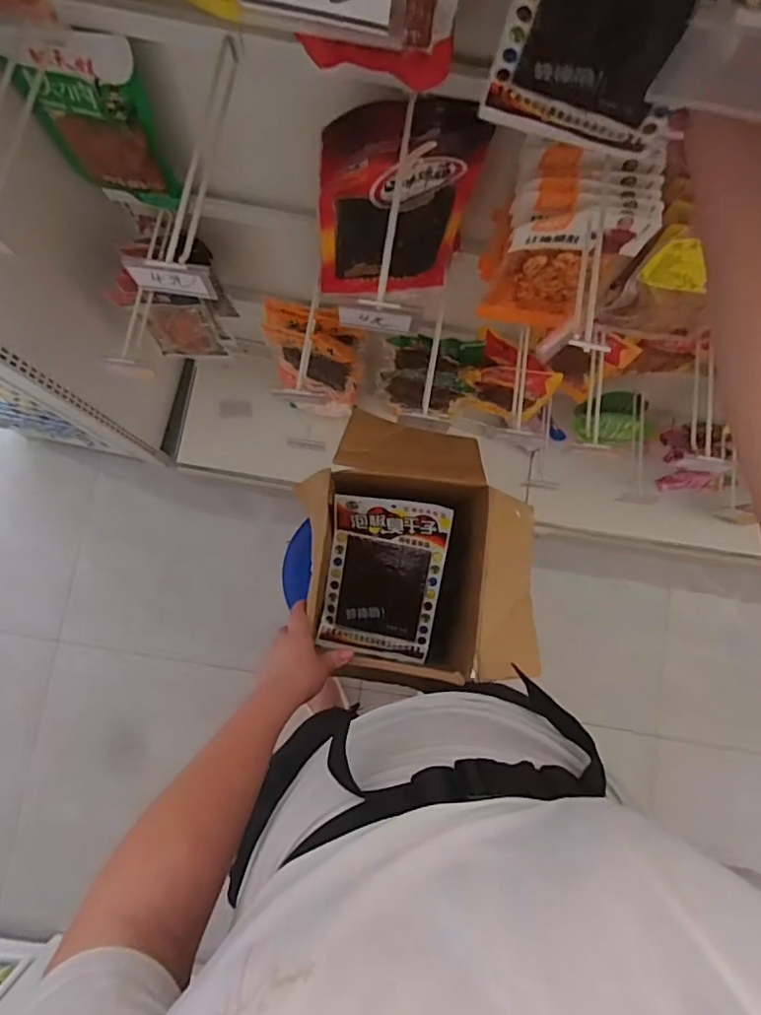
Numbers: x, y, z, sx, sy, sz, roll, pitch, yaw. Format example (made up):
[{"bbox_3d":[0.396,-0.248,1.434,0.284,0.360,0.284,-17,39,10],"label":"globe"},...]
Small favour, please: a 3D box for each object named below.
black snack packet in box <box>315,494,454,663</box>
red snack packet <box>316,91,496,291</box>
[{"bbox_3d":[0.004,0.105,0.824,0.165,0.025,0.239,11,102,9],"label":"black snack packet in box"},{"bbox_3d":[0.031,-0.385,0.734,0.227,0.314,0.070,-13,79,-7],"label":"red snack packet"}]

